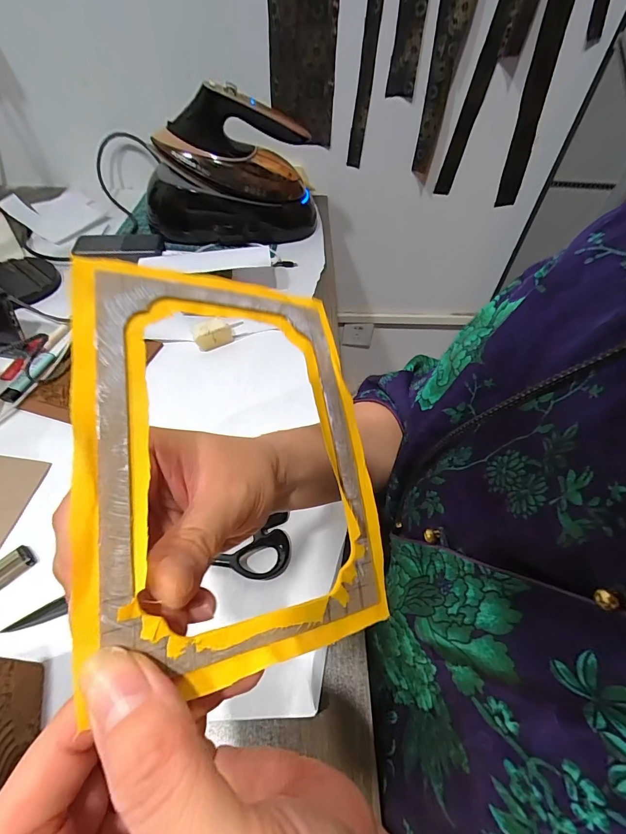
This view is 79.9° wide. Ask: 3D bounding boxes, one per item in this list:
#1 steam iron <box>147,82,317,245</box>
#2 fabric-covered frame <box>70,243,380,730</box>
[{"bbox_3d":[-0.142,-0.415,0.636,0.291,0.183,0.130,-8,54,-8],"label":"steam iron"},{"bbox_3d":[-0.027,0.011,0.142,0.108,0.008,0.146,-1,73,-29],"label":"fabric-covered frame"}]

